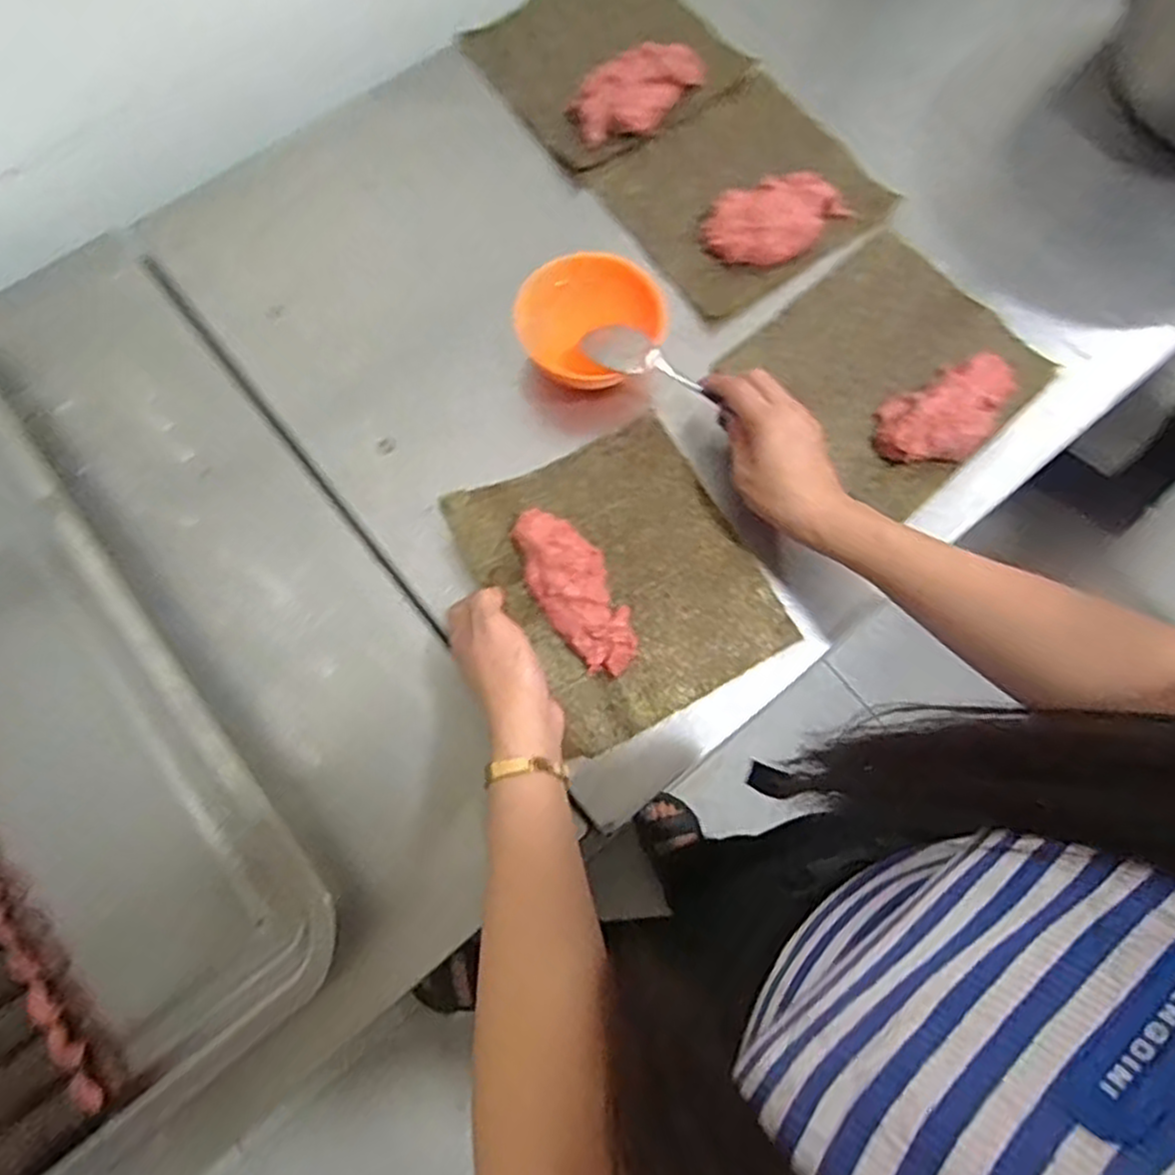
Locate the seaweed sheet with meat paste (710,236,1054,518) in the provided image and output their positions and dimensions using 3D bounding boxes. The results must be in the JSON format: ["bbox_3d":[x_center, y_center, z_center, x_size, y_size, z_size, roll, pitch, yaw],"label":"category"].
[{"bbox_3d":[0.240,-0.177,0.579,0.192,0.025,0.181,-38,78,-11],"label":"seaweed sheet with meat paste"}]

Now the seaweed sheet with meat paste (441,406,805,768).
[{"bbox_3d":[0.025,-0.014,0.514,0.176,0.044,0.198,-27,75,-10],"label":"seaweed sheet with meat paste"}]

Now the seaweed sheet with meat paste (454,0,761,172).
[{"bbox_3d":[0.017,-0.467,0.660,0.194,0.043,0.176,-34,77,-11],"label":"seaweed sheet with meat paste"}]

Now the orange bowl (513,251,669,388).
[{"bbox_3d":[0.004,-0.193,0.562,0.105,0.045,0.101,0,73,-1],"label":"orange bowl"}]

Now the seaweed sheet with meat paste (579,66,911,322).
[{"bbox_3d":[0.131,-0.336,0.628,0.198,0.027,0.175,-34,77,-11],"label":"seaweed sheet with meat paste"}]

